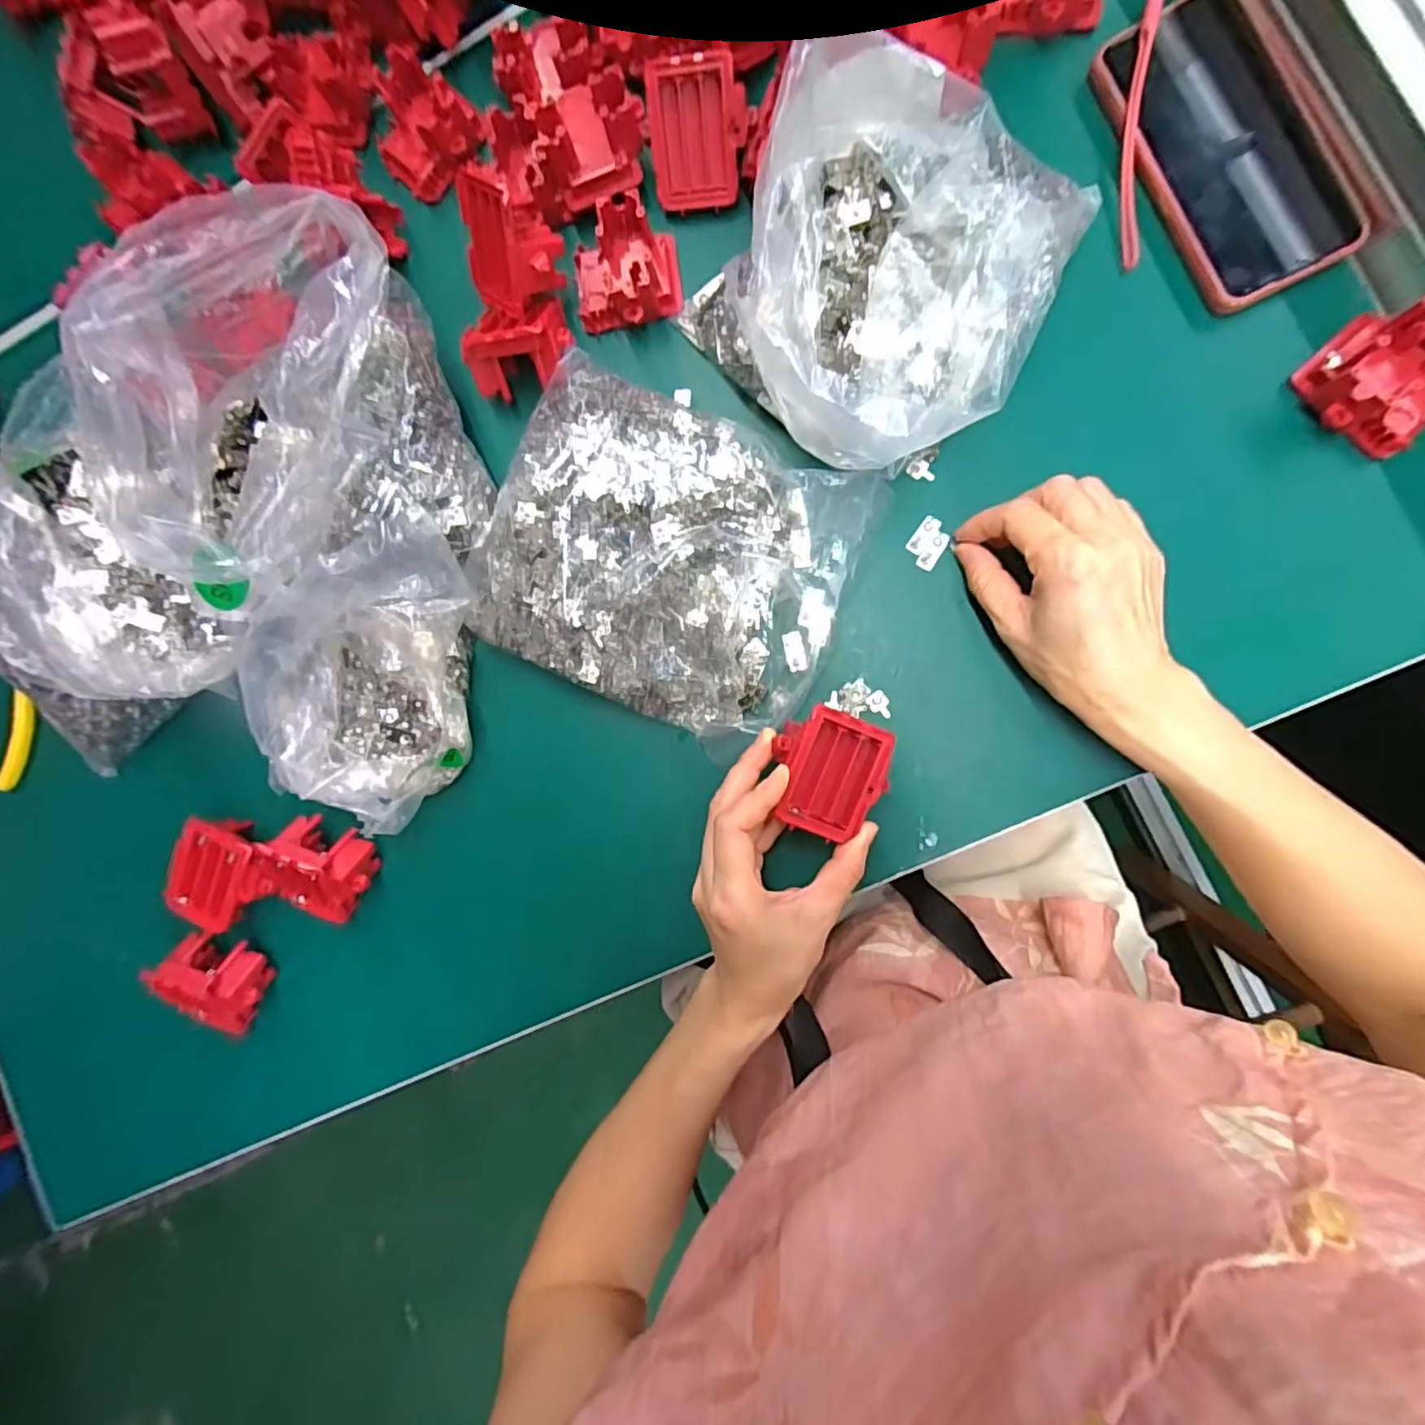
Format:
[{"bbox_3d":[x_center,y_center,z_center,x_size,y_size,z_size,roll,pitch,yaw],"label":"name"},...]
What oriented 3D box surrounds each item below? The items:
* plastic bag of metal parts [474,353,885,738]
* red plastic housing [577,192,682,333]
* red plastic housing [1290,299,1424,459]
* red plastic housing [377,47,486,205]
[{"bbox_3d":[-0.028,-0.091,0.372,0.212,0.052,0.177,24,92,8],"label":"plastic bag of metal parts"},{"bbox_3d":[-0.054,-0.272,0.387,0.063,0.034,0.064,-3,89,8],"label":"red plastic housing"},{"bbox_3d":[0.348,-0.173,0.321,0.067,0.030,0.063,-45,84,5],"label":"red plastic housing"},{"bbox_3d":[-0.184,-0.373,0.405,0.061,0.030,0.063,0,89,8],"label":"red plastic housing"}]

